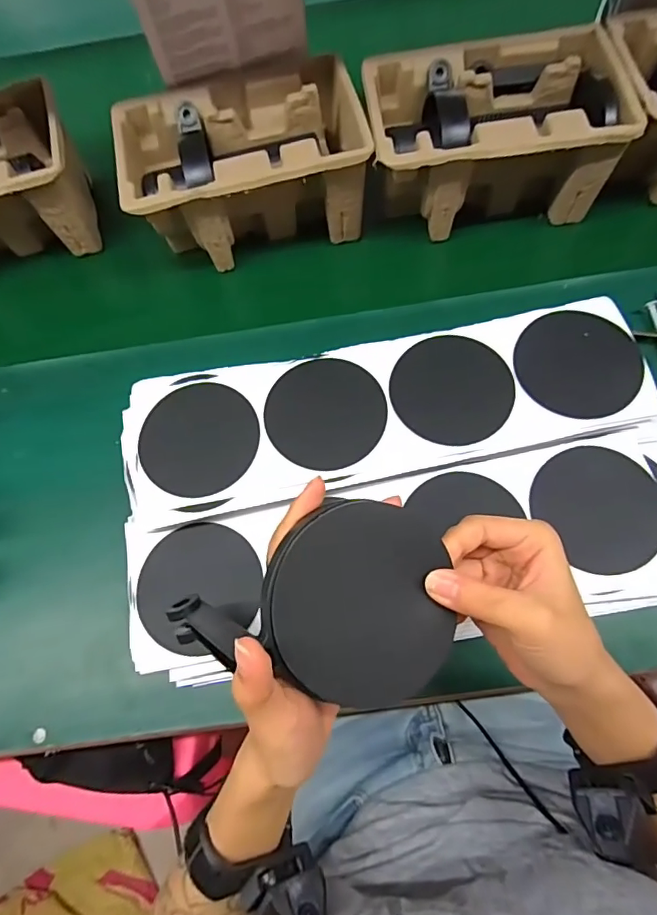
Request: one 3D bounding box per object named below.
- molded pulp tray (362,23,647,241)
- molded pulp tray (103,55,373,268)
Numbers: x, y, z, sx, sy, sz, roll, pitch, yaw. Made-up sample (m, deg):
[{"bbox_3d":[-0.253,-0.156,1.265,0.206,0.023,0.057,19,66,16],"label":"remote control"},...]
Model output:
[{"bbox_3d":[0.149,-0.308,0.487,0.218,0.104,0.137,-5,70,0],"label":"molded pulp tray"},{"bbox_3d":[-0.083,-0.286,0.500,0.216,0.102,0.144,-13,70,-3],"label":"molded pulp tray"}]

